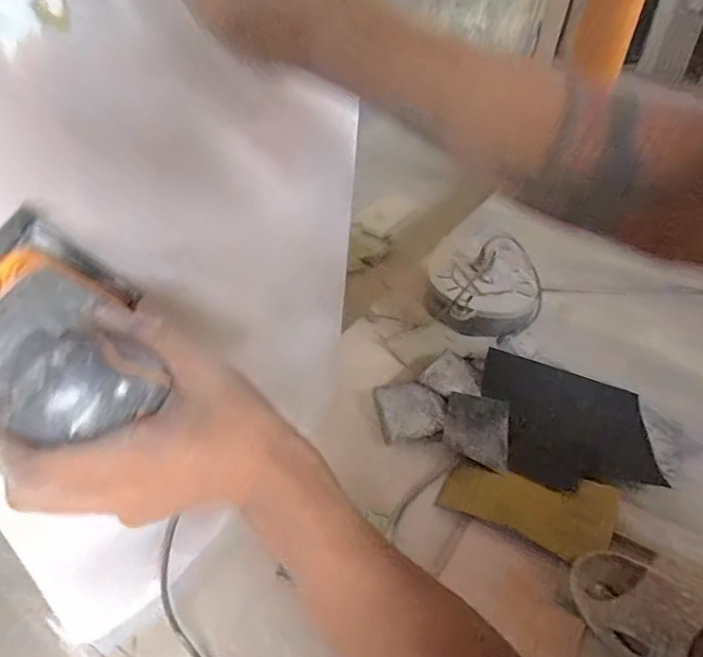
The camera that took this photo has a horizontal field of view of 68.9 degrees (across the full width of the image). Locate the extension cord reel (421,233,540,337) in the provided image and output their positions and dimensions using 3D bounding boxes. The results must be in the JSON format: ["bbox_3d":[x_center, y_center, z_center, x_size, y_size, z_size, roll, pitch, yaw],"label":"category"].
[{"bbox_3d":[0.274,-0.088,1.049,0.225,0.103,0.236,23,43,21],"label":"extension cord reel"}]

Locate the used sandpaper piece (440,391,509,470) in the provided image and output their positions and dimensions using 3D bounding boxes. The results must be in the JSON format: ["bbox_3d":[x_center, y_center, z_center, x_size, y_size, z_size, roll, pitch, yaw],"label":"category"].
[{"bbox_3d":[0.199,0.153,0.808,0.100,0.007,0.134,13,40,10],"label":"used sandpaper piece"}]

